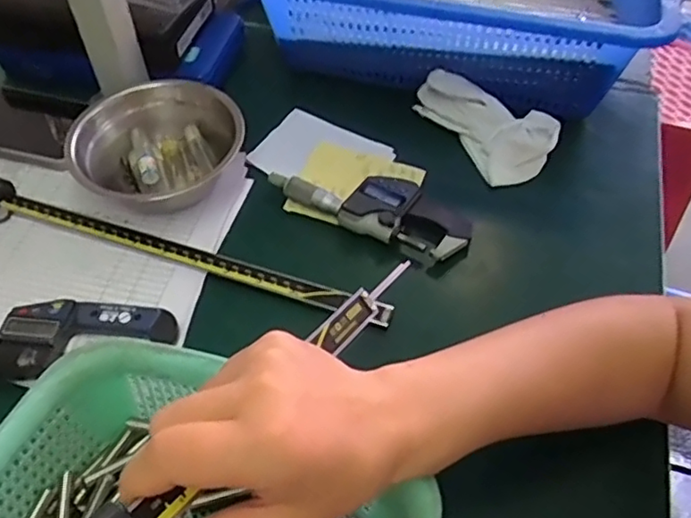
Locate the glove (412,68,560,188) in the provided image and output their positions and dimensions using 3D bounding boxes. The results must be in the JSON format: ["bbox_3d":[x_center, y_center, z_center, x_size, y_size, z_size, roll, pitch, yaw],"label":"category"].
[{"bbox_3d":[0.117,-0.113,0.519,0.056,0.041,0.117,-29,58,-21],"label":"glove"}]

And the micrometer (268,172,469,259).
[{"bbox_3d":[0.017,-0.040,0.478,0.152,0.028,0.049,20,54,14],"label":"micrometer"}]

